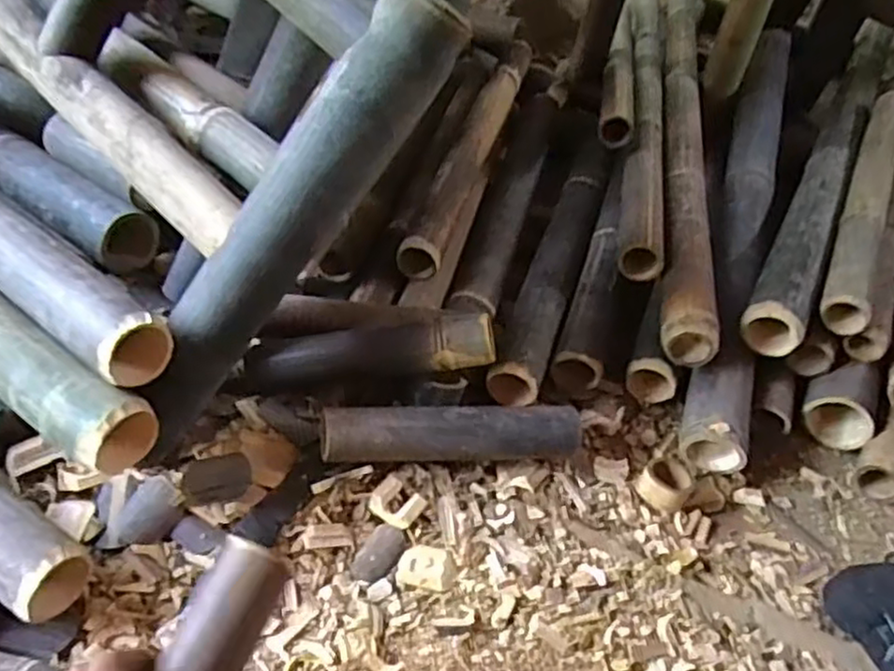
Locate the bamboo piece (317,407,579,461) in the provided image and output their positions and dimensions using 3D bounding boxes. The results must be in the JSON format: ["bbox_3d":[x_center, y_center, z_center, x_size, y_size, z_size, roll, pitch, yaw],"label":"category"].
[{"bbox_3d":[0.008,0.099,0.716,0.270,0.045,0.054,-4,47,-11],"label":"bamboo piece"}]

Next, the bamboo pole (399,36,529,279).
[{"bbox_3d":[0.043,-0.297,1.056,0.064,0.052,0.615,18,46,5],"label":"bamboo pole"}]

